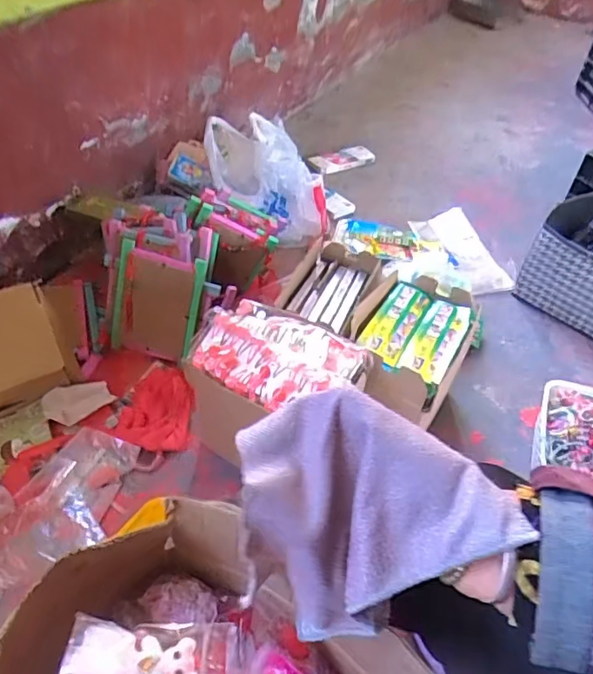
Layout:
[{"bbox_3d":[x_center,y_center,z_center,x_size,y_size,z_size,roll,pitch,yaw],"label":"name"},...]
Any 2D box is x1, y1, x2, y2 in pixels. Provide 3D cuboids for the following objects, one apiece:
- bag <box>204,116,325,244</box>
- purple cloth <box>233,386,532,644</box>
[{"bbox_3d":[-0.065,-0.368,1.293,0.296,0.290,0.123,1,43,-4],"label":"bag"},{"bbox_3d":[0.035,0.100,0.344,0.148,0.039,0.139,-35,78,2],"label":"purple cloth"}]

